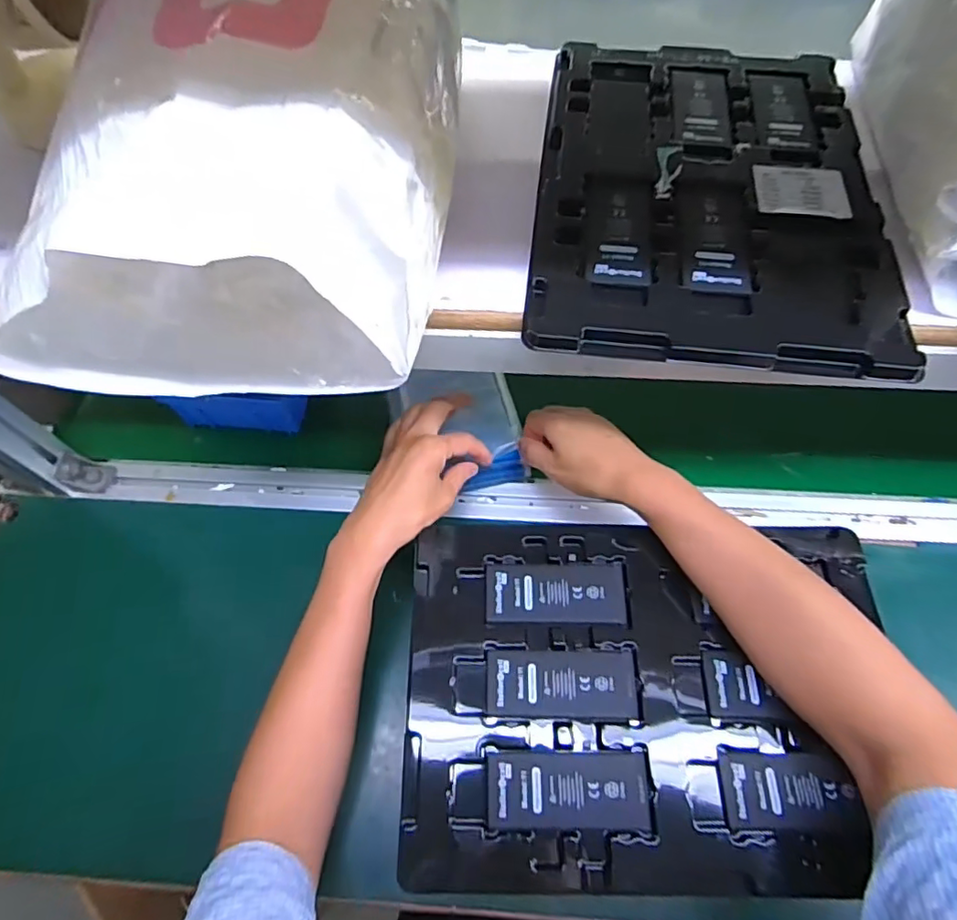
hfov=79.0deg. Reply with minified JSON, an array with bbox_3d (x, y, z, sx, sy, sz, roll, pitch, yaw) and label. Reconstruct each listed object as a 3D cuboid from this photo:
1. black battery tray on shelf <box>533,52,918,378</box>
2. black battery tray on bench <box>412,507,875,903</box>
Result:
[{"bbox_3d":[0.164,-0.201,0.421,0.233,0.015,0.324,7,62,5],"label":"black battery tray on shelf"},{"bbox_3d":[0.116,0.155,0.400,0.325,0.017,0.237,-1,62,1],"label":"black battery tray on bench"}]

